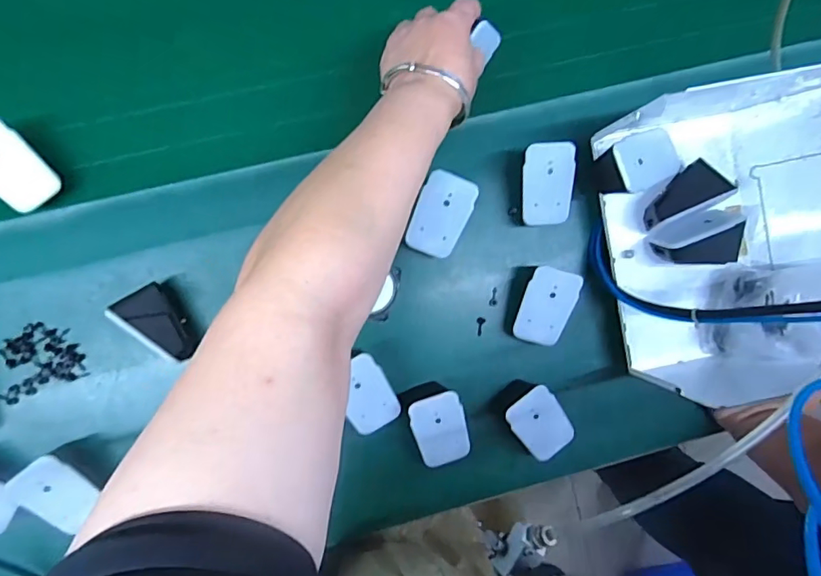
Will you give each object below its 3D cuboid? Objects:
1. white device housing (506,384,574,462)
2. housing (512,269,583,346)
[{"bbox_3d":[0.115,0.122,0.469,0.047,0.043,0.069,-37,95,-2],"label":"white device housing"},{"bbox_3d":[0.120,0.017,0.464,0.043,0.045,0.066,17,91,-5],"label":"housing"}]

